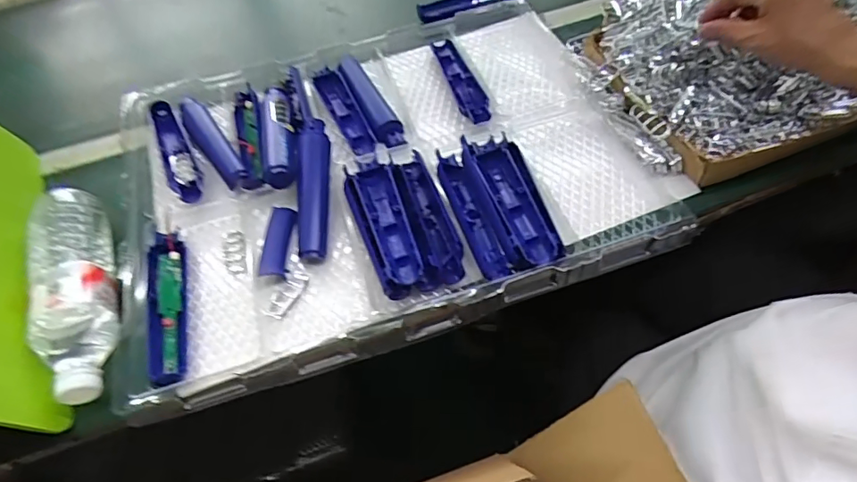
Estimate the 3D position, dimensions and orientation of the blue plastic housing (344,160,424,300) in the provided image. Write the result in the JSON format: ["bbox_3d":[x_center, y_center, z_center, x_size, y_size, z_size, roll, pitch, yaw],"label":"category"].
[{"bbox_3d":[-0.046,-0.014,0.524,0.053,0.030,0.159,-15,56,-5],"label":"blue plastic housing"}]

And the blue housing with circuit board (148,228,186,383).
[{"bbox_3d":[-0.255,0.061,0.500,0.029,0.019,0.171,-16,57,-6],"label":"blue housing with circuit board"}]

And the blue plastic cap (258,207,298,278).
[{"bbox_3d":[-0.158,0.000,0.535,0.030,0.008,0.081,-2,56,3],"label":"blue plastic cap"}]

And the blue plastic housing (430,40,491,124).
[{"bbox_3d":[0.041,-0.205,0.647,0.034,0.018,0.156,-14,56,-5],"label":"blue plastic housing"}]

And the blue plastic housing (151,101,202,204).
[{"bbox_3d":[-0.305,-0.109,0.615,0.030,0.012,0.182,-25,58,-12],"label":"blue plastic housing"}]

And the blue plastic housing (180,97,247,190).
[{"bbox_3d":[-0.265,-0.123,0.615,0.033,0.014,0.168,-31,60,-16],"label":"blue plastic housing"}]

